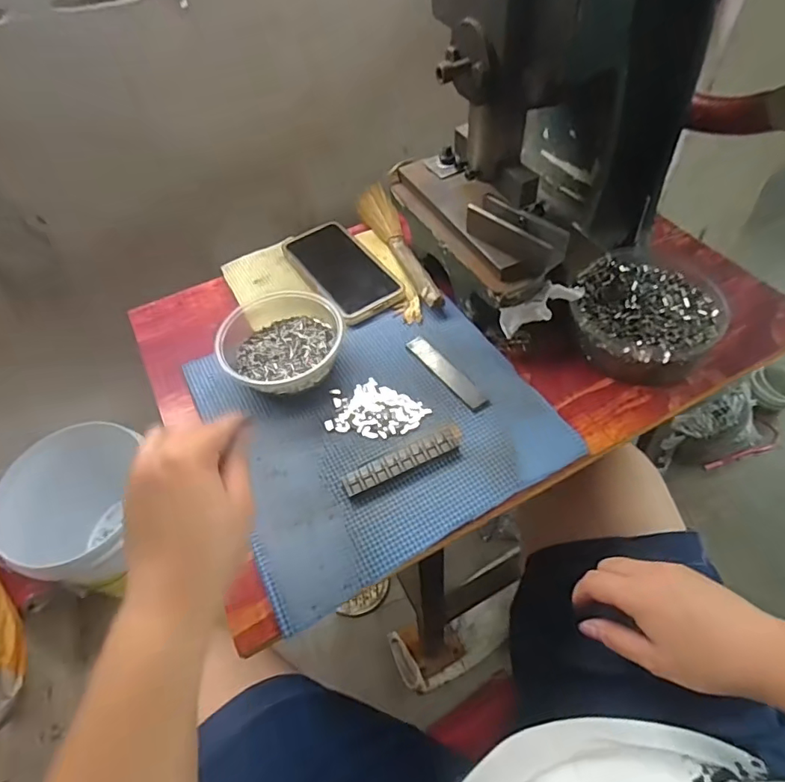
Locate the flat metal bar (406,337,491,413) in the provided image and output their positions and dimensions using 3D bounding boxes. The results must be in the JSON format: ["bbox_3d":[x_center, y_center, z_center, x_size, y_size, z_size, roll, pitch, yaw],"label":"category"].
[{"bbox_3d":[0.049,-0.019,0.476,0.020,0.004,0.098,-32,57,-18],"label":"flat metal bar"}]

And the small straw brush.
[{"bbox_3d":[0.004,-0.172,0.581,0.035,0.018,0.228,-16,54,-8],"label":"small straw brush"}]

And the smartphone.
[{"bbox_3d":[-0.056,-0.136,0.565,0.074,0.011,0.152,-30,57,-17],"label":"smartphone"}]

